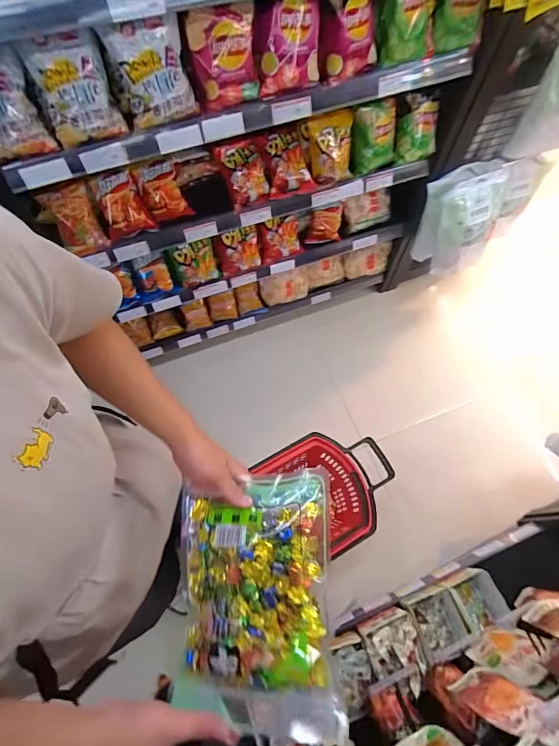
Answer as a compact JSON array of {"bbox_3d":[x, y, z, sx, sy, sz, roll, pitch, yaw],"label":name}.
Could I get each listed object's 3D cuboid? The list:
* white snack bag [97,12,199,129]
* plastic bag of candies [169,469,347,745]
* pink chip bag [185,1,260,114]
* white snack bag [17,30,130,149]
[{"bbox_3d":[-0.272,-0.632,0.801,0.164,0.164,0.062,-16,67,-8],"label":"white snack bag"},{"bbox_3d":[-0.029,0.260,0.441,0.180,0.051,0.258,-2,66,-3],"label":"plastic bag of candies"},{"bbox_3d":[-0.115,-0.698,0.835,0.152,0.172,0.037,-38,53,-20],"label":"pink chip bag"},{"bbox_3d":[-0.431,-0.598,0.799,0.148,0.162,0.064,-21,68,-10],"label":"white snack bag"}]

